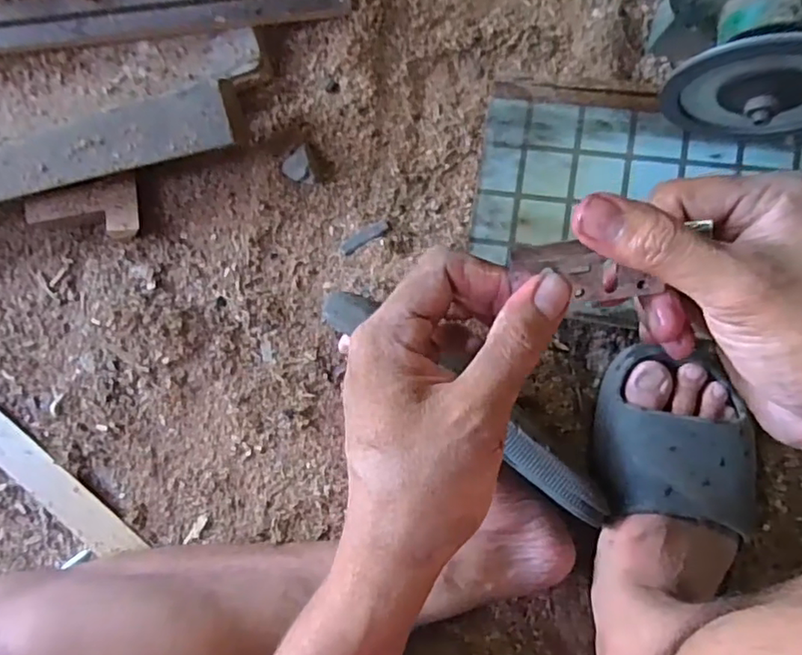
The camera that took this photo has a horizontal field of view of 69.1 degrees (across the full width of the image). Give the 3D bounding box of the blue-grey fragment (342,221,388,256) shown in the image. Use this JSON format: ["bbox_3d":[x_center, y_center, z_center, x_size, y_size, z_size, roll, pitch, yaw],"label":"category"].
[{"bbox_3d":[-0.034,-0.081,0.527,0.048,0.005,0.012,-28,83,20],"label":"blue-grey fragment"}]

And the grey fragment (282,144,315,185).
[{"bbox_3d":[-0.095,-0.146,0.526,0.028,0.016,0.033,-16,84,7],"label":"grey fragment"}]

